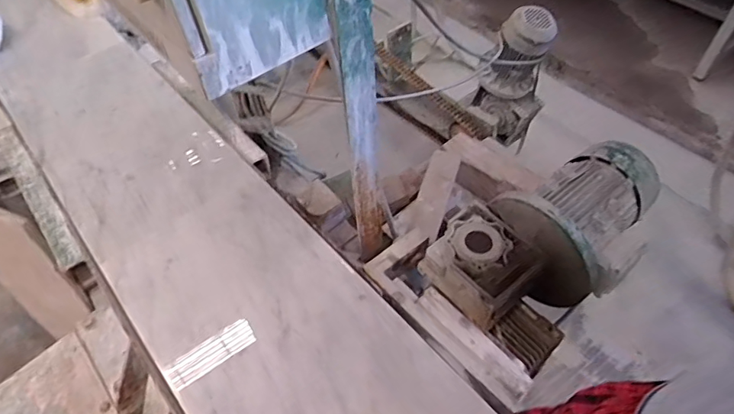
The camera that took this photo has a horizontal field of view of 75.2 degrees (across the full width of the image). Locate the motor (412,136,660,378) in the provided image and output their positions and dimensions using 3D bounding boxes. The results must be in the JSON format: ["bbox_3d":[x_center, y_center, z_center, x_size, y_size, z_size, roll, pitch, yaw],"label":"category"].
[{"bbox_3d":[0.296,0.058,0.760,0.379,0.215,0.209,-31,57,-20],"label":"motor"}]

